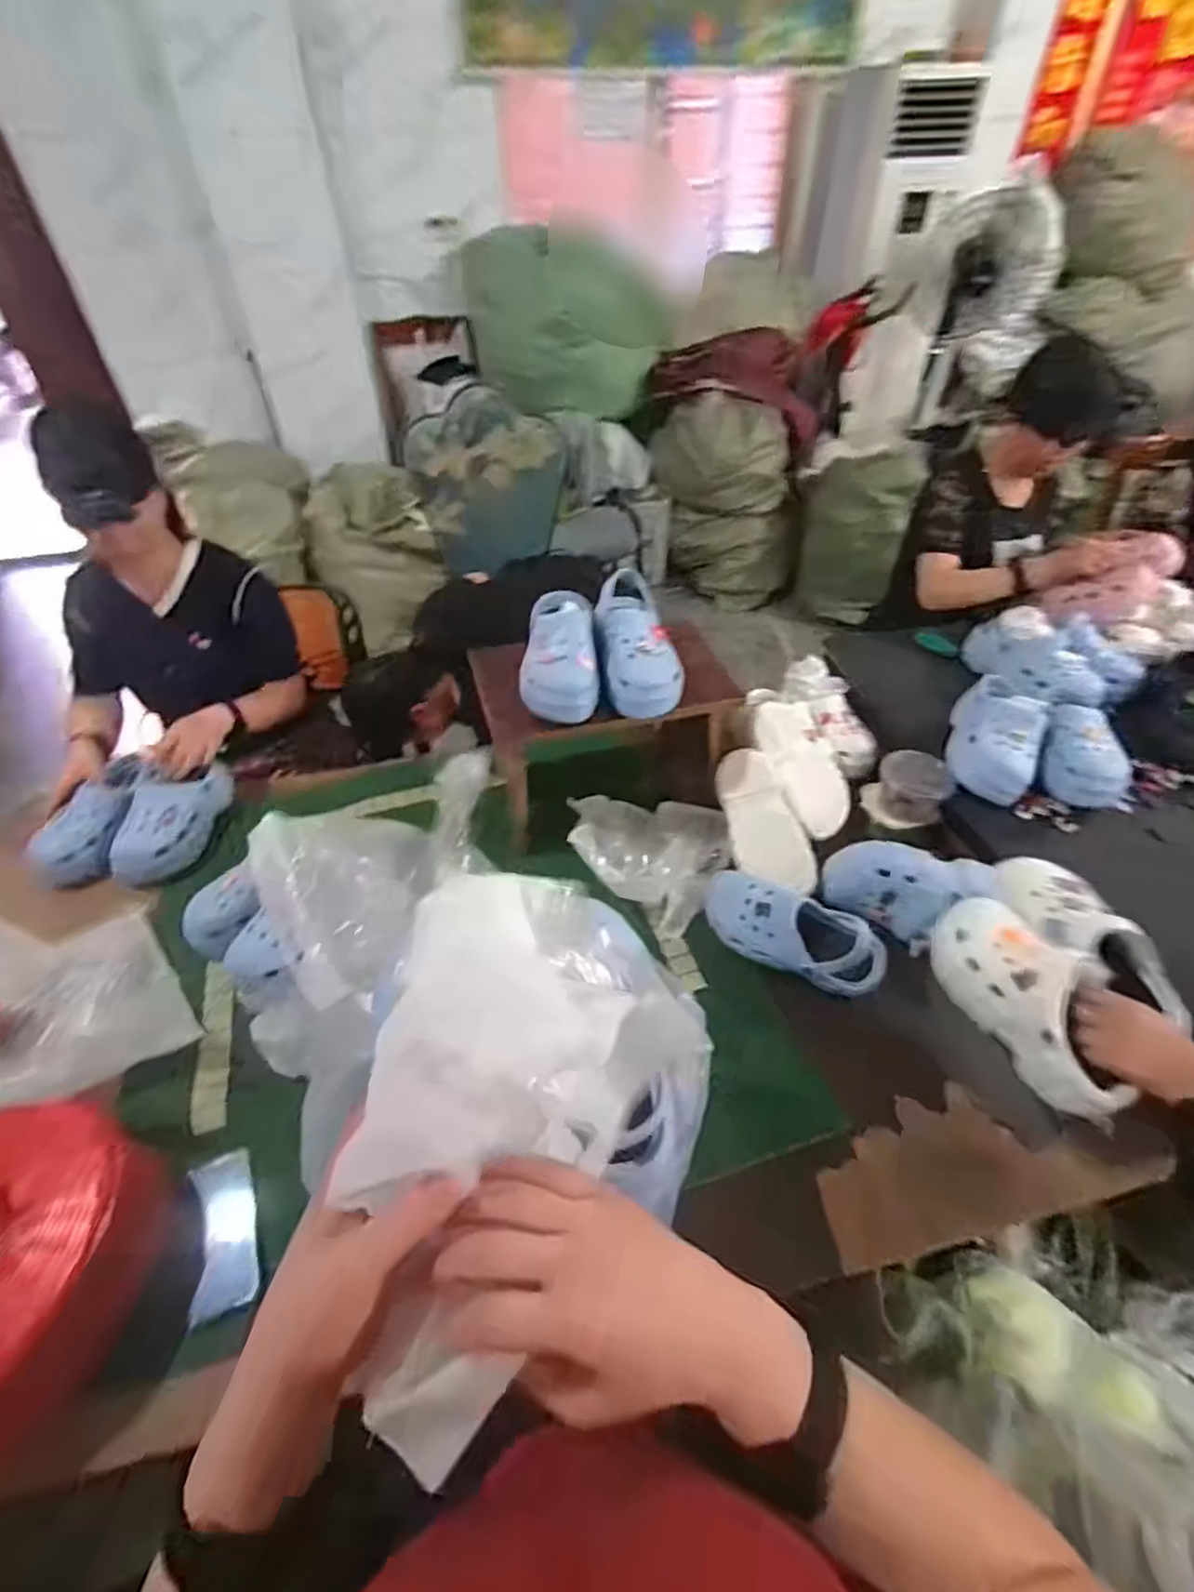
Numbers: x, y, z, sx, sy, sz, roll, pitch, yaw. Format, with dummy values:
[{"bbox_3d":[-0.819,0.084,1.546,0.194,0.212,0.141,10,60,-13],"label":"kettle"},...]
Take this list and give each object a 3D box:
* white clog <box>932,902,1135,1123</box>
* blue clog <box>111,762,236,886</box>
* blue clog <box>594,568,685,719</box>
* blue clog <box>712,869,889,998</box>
[{"bbox_3d":[0.502,0.229,0.775,0.107,0.095,0.252,-19,48,-17],"label":"white clog"},{"bbox_3d":[-0.741,0.043,1.172,0.130,0.116,0.217,-4,45,-3],"label":"blue clog"},{"bbox_3d":[0.060,-0.242,1.049,0.114,0.126,0.224,-7,46,-6],"label":"blue clog"},{"bbox_3d":[0.282,0.189,0.960,0.258,0.102,0.077,21,49,20],"label":"blue clog"}]

